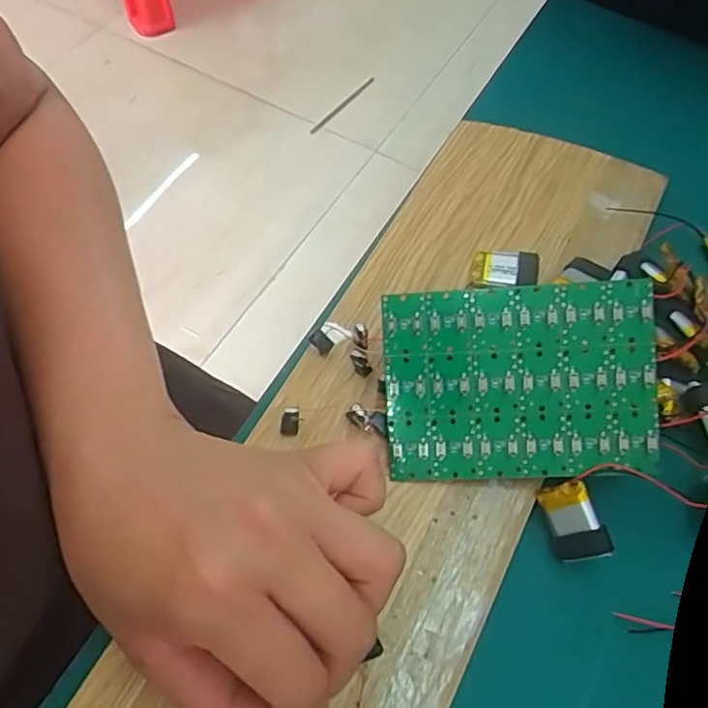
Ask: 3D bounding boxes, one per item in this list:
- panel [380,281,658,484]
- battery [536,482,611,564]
[{"bbox_3d":[0.067,0.013,0.253,0.107,0.004,0.078,-3,91,6],"label":"panel"},{"bbox_3d":[0.089,0.069,0.250,0.021,0.004,0.031,-25,80,28],"label":"battery"}]

